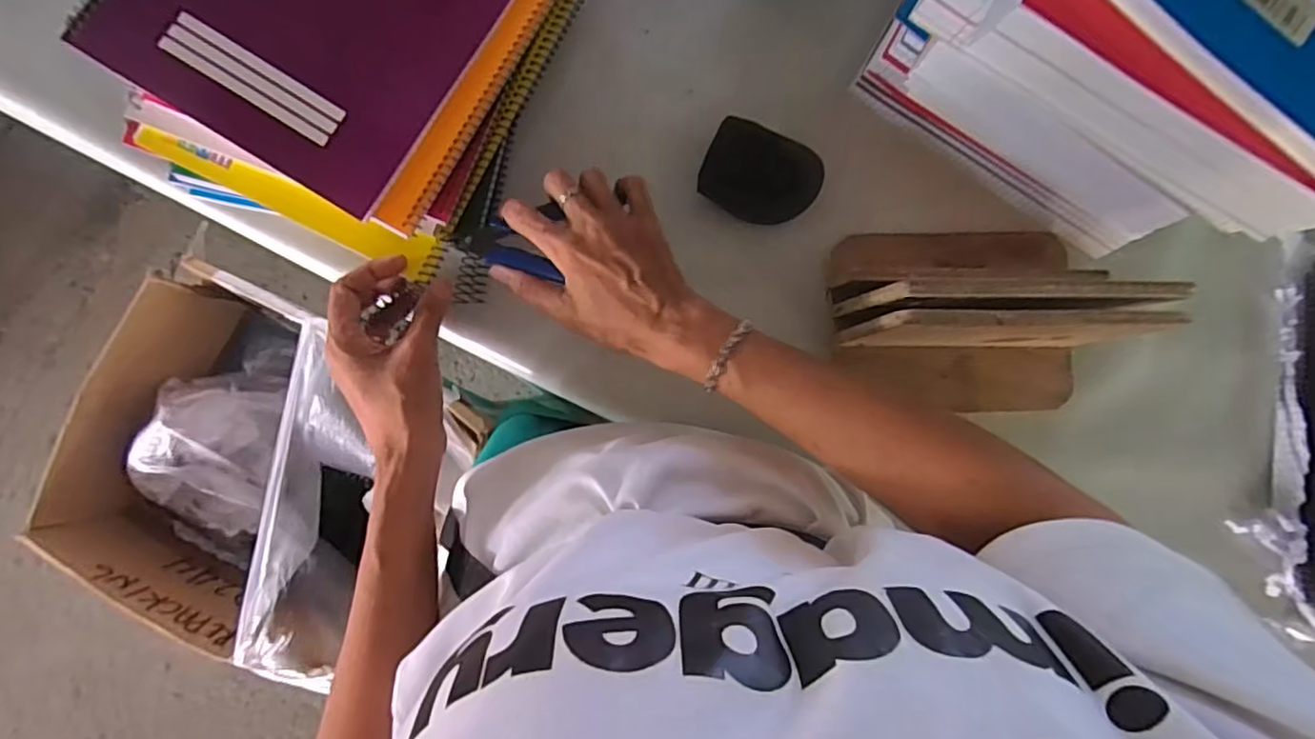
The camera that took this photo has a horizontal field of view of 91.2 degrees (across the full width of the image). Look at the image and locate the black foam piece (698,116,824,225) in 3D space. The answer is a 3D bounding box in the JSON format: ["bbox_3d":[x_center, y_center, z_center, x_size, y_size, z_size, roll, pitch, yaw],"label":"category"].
[{"bbox_3d":[0.077,-0.143,0.479,0.085,0.025,0.059,23,84,-5],"label":"black foam piece"}]

